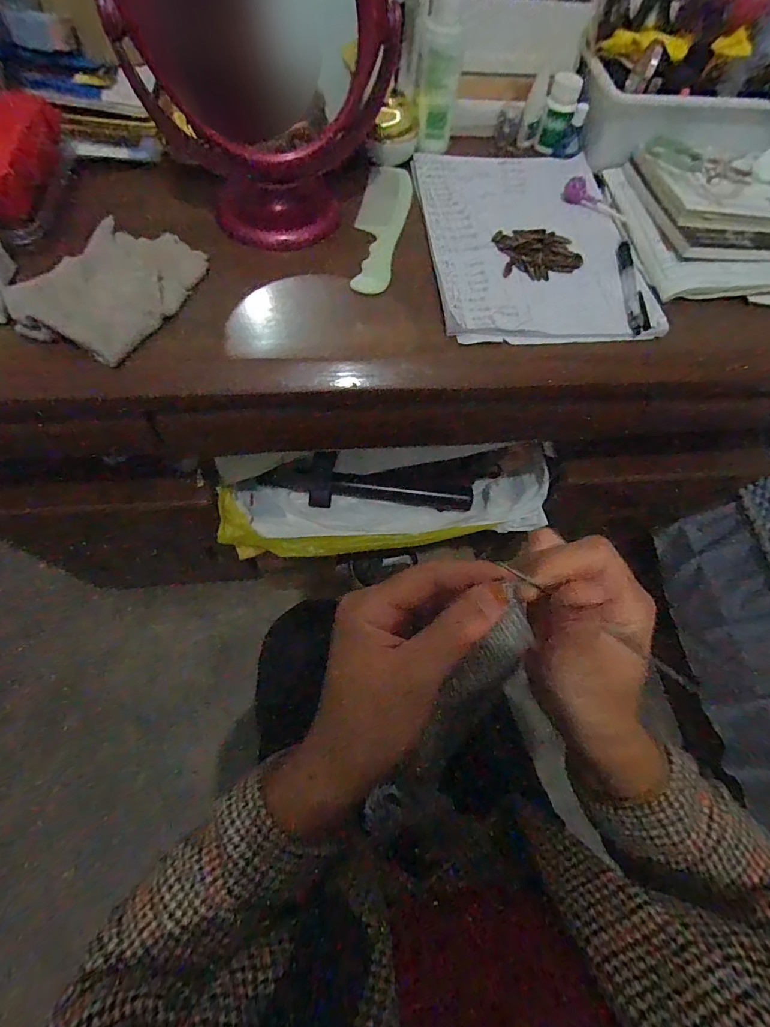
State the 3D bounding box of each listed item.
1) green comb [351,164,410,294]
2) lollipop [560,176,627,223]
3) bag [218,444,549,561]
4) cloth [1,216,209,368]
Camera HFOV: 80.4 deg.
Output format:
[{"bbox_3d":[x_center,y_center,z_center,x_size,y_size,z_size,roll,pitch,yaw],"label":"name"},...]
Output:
[{"bbox_3d":[-0.005,-0.303,0.474,0.048,0.006,0.212,10,63,2],"label":"green comb"},{"bbox_3d":[0.231,-0.345,0.498,0.076,0.018,0.019,28,65,11],"label":"lollipop"},{"bbox_3d":[0.008,-0.001,0.668,0.466,0.094,0.084,-6,64,-6],"label":"bag"},{"bbox_3d":[-0.236,-0.197,0.387,0.107,0.029,0.146,21,64,7],"label":"cloth"}]

